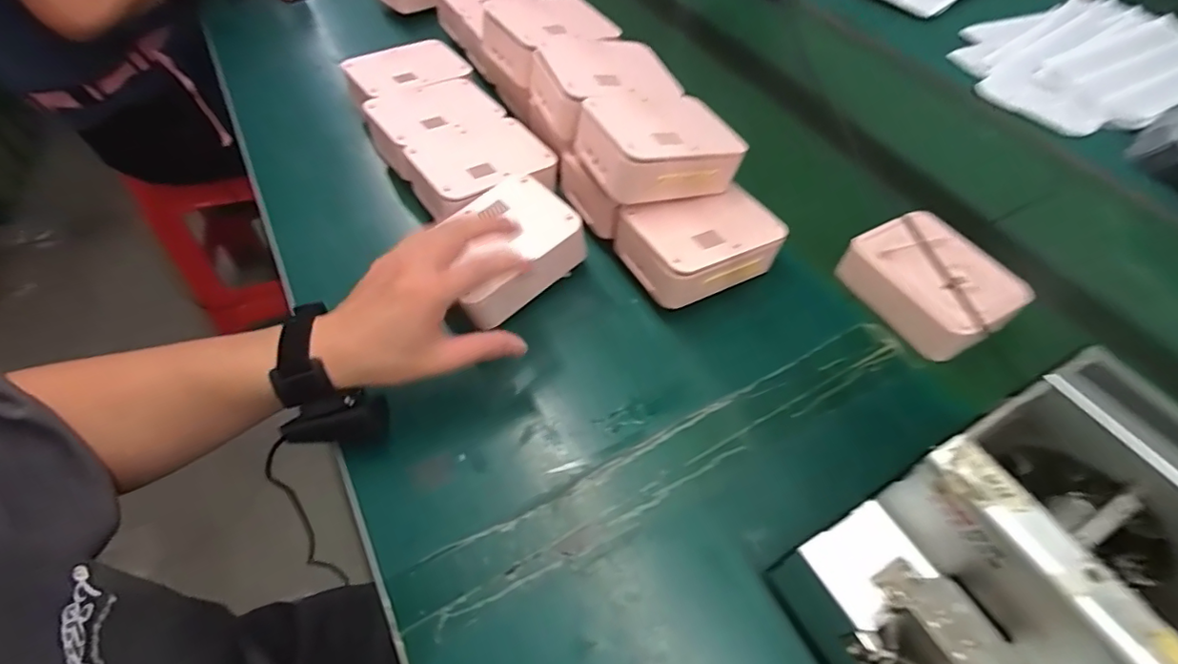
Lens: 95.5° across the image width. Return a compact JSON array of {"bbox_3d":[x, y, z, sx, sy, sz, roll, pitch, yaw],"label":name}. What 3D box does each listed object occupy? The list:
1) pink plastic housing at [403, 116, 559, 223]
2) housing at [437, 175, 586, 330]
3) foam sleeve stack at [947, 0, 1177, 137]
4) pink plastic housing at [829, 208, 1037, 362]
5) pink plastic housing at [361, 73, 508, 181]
[{"bbox_3d":[-0.107,-0.163,0.548,0.133,0.048,0.111,-25,59,-18],"label":"pink plastic housing"},{"bbox_3d":[-0.075,-0.075,0.480,0.128,0.052,0.092,-37,63,-25],"label":"housing"},{"bbox_3d":[0.706,-0.385,0.751,0.413,0.019,0.264,-19,57,-15],"label":"foam sleeve stack"},{"bbox_3d":[0.311,-0.048,0.485,0.102,0.041,0.129,-22,58,-16],"label":"pink plastic housing"},{"bbox_3d":[-0.170,-0.233,0.591,0.136,0.040,0.108,-34,62,-23],"label":"pink plastic housing"}]

